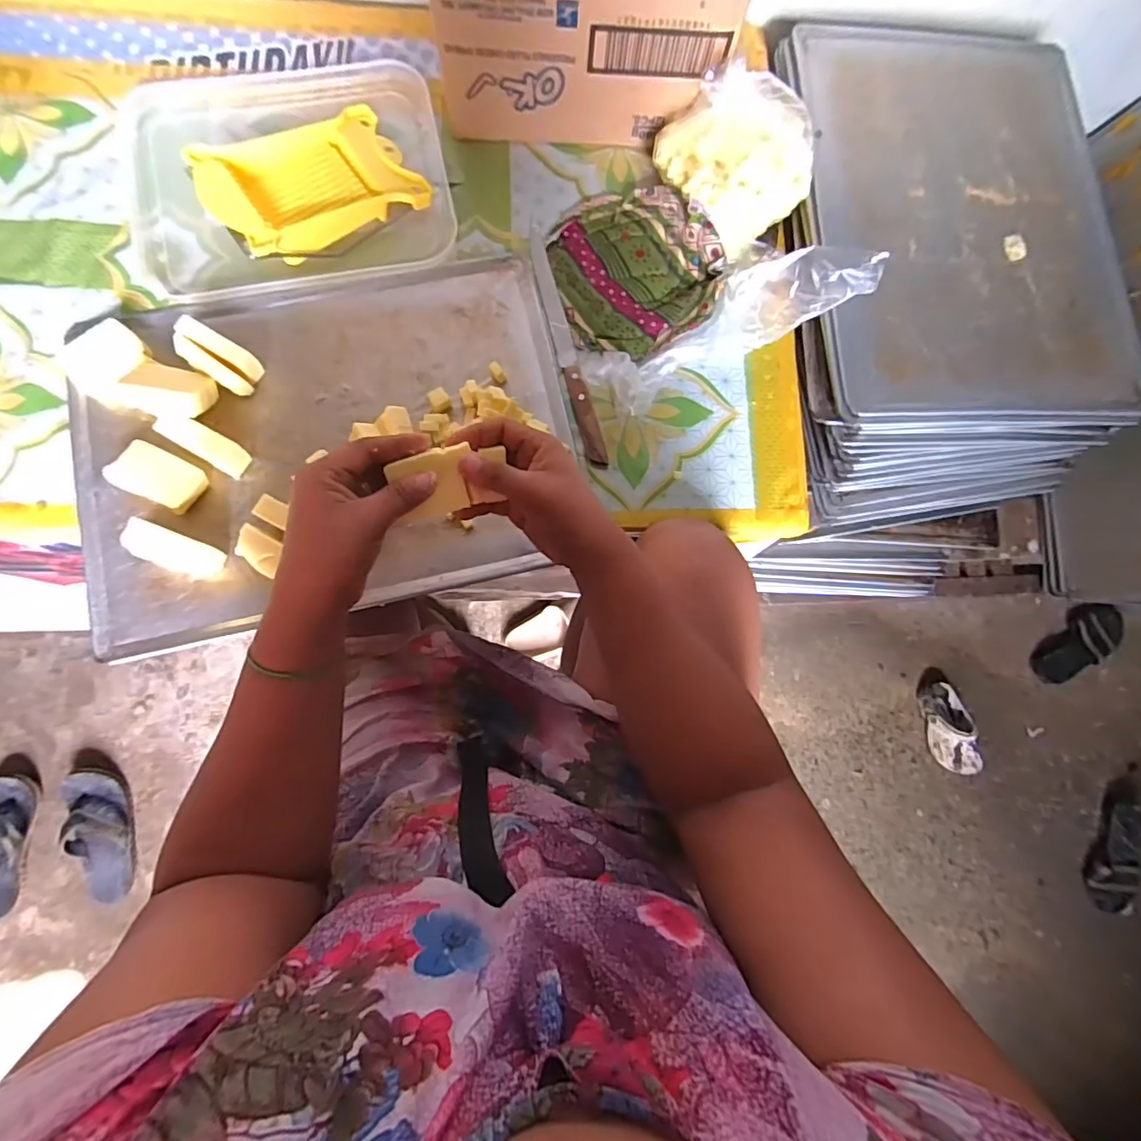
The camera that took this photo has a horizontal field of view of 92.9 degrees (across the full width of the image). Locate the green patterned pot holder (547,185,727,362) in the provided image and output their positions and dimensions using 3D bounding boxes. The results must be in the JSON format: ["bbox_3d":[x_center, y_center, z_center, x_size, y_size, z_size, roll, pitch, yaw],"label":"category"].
[{"bbox_3d":[0.068,-0.313,0.557,0.164,0.032,0.186,-18,83,-6],"label":"green patterned pot holder"}]

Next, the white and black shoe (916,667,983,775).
[{"bbox_3d":[0.873,0.346,1.252,0.096,0.074,0.236,-5,68,-4],"label":"white and black shoe"}]

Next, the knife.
[{"bbox_3d":[-0.007,-0.233,0.552,0.023,0.009,0.269,-15,82,-6],"label":"knife"}]

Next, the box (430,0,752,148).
[{"bbox_3d":[0.014,-0.545,0.531,0.273,0.157,0.144,1,81,-3],"label":"box"}]

